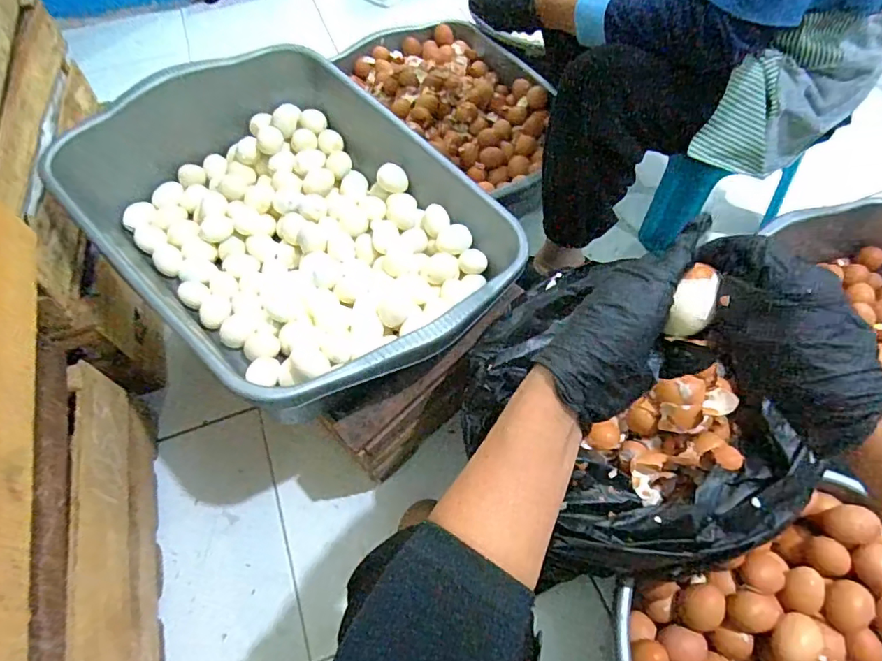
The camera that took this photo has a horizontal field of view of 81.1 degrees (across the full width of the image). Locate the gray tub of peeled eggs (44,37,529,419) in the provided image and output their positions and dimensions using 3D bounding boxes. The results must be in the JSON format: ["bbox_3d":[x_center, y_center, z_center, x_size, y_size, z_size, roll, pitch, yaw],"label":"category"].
[{"bbox_3d":[-0.209,-0.162,0.736,0.425,0.148,0.593,-40,65,-20],"label":"gray tub of peeled eggs"}]

